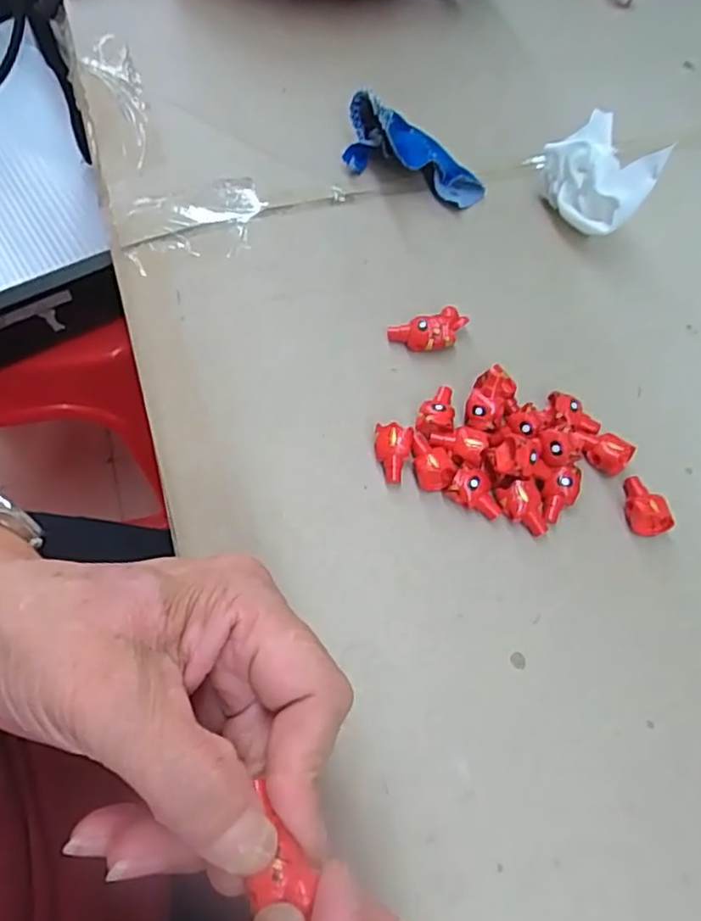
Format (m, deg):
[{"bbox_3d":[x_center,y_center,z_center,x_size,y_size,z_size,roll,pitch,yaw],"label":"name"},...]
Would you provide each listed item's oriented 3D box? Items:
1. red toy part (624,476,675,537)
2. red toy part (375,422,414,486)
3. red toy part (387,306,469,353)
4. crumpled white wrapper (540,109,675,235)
[{"bbox_3d":[0.126,0.020,0.280,0.015,0.016,0.027,-17,66,-11],"label":"red toy part"},{"bbox_3d":[0.017,-0.003,0.282,0.016,0.016,0.021,14,64,4],"label":"red toy part"},{"bbox_3d":[0.038,-0.062,0.311,0.038,0.015,0.016,-9,64,-7],"label":"red toy part"},{"bbox_3d":[0.132,-0.152,0.342,0.055,0.052,0.053,1,64,-2],"label":"crumpled white wrapper"}]

